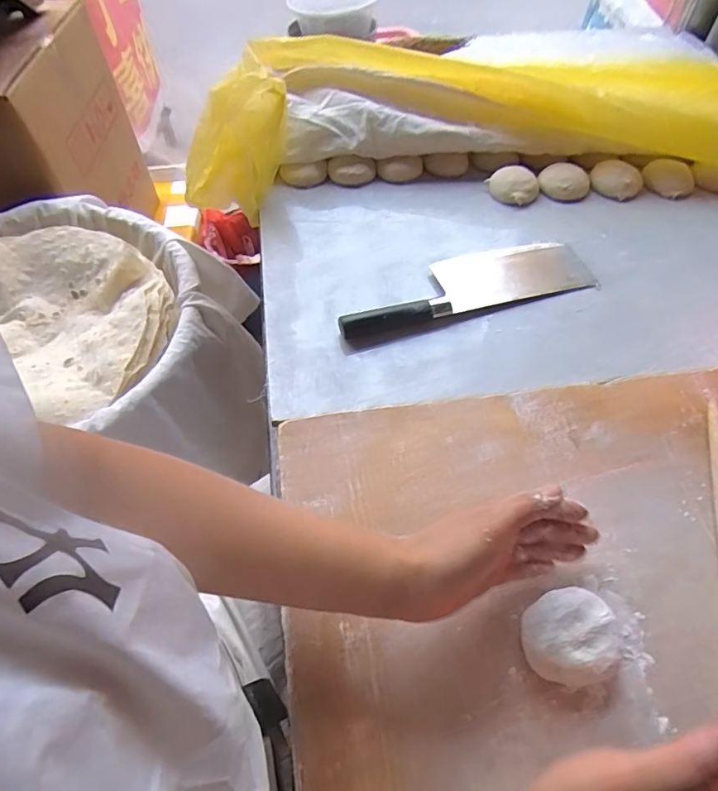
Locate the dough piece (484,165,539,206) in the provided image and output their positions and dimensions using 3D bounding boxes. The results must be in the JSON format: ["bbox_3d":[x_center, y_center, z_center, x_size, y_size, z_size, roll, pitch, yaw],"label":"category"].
[{"bbox_3d":[0.200,-0.271,0.652,0.056,0.023,0.056,0,55,0],"label":"dough piece"}]

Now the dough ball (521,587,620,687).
[{"bbox_3d":[0.141,0.163,0.341,0.059,0.027,0.054,0,55,0],"label":"dough ball"}]

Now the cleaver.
[{"bbox_3d":[0.113,-0.123,0.550,0.285,0.018,0.076,-14,56,-9],"label":"cleaver"}]

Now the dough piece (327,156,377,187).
[{"bbox_3d":[-0.009,-0.298,0.672,0.061,0.028,0.034,-10,55,-6],"label":"dough piece"}]

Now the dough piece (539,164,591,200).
[{"bbox_3d":[0.266,-0.278,0.656,0.063,0.030,0.044,19,57,13],"label":"dough piece"}]

